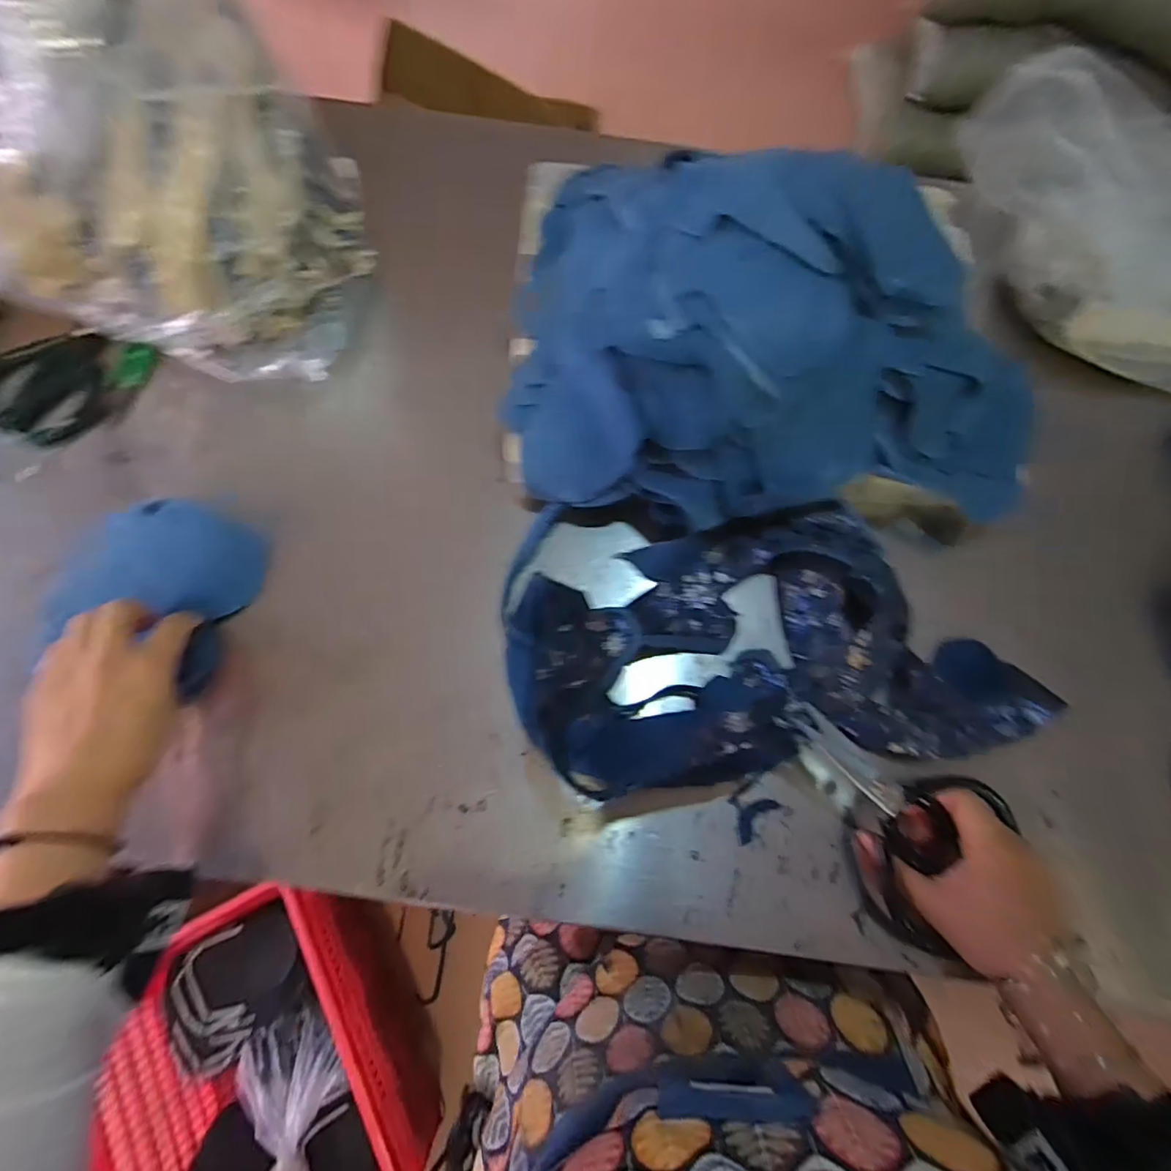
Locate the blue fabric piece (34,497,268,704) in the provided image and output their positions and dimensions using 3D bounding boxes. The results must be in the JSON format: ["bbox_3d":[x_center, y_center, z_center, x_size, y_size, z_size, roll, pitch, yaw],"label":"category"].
[{"bbox_3d":[-0.334,0.003,0.440,0.127,0.044,0.150,17,71,4],"label":"blue fabric piece"}]

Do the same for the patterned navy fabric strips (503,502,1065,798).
[{"bbox_3d":[0.128,0.031,0.428,0.377,0.051,0.213,-5,71,-4],"label":"patterned navy fabric strips"}]

